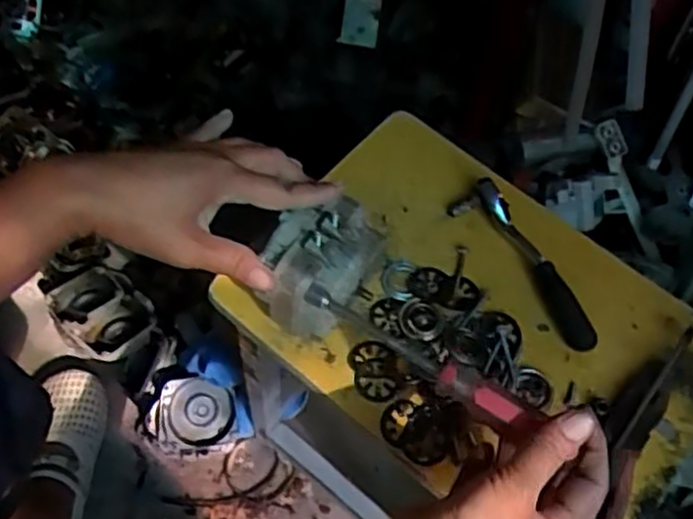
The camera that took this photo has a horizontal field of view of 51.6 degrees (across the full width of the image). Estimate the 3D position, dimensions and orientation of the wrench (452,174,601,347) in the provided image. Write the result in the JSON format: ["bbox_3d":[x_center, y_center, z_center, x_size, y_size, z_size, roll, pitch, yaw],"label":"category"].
[{"bbox_3d":[0.138,0.003,0.541,0.035,0.028,0.148,-30,65,-21],"label":"wrench"}]

